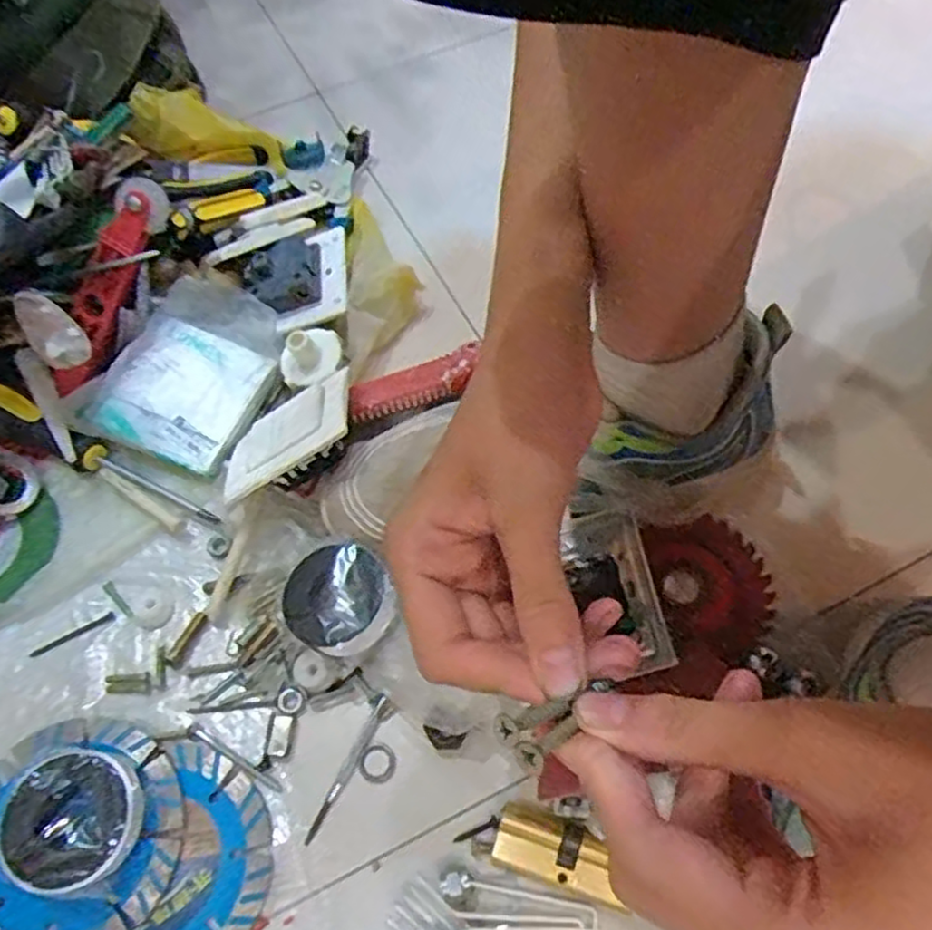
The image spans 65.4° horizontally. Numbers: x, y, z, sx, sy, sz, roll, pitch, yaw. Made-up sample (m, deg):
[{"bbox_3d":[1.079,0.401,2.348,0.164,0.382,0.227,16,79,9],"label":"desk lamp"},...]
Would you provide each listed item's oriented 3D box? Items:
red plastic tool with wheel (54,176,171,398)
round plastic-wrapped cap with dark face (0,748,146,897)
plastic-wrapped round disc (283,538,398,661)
[{"bbox_3d":[-0.224,-0.112,0.458,0.028,0.028,0.139,28,99,17],"label":"red plastic tool with wheel"},{"bbox_3d":[-0.184,0.171,0.349,0.059,0.035,0.059,-1,60,2],"label":"round plastic-wrapped cap with dark face"},{"bbox_3d":[-0.069,0.070,0.390,0.059,0.017,0.056,-6,66,13],"label":"plastic-wrapped round disc"}]

